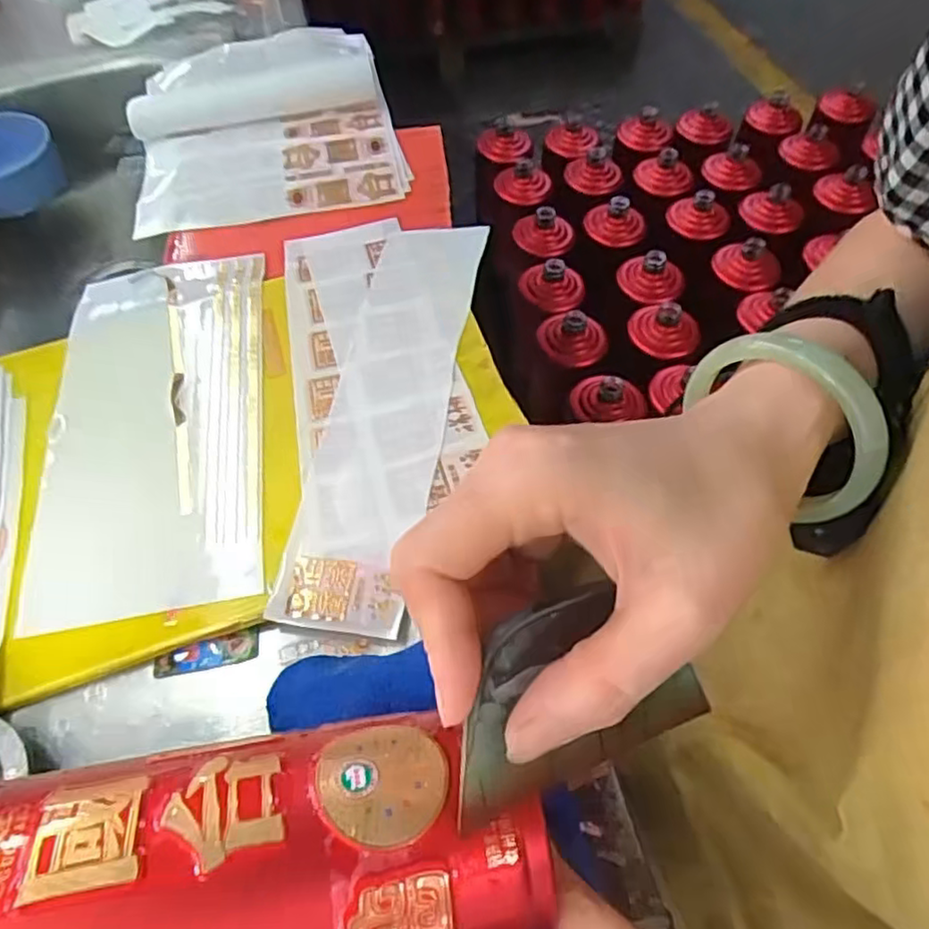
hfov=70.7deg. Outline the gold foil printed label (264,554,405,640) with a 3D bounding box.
[{"bbox_3d":[-0.065,0.066,0.338,0.069,0.004,0.037,7,59,8],"label":"gold foil printed label"}]

